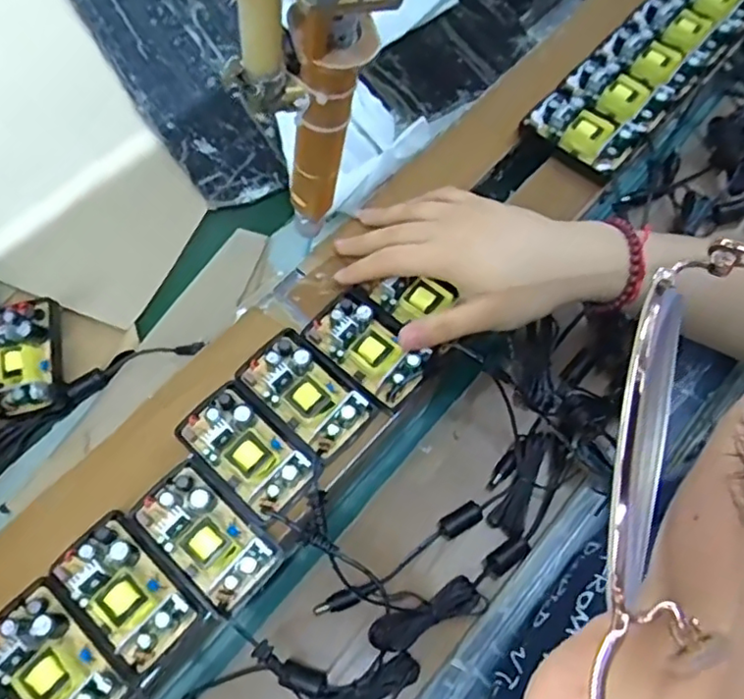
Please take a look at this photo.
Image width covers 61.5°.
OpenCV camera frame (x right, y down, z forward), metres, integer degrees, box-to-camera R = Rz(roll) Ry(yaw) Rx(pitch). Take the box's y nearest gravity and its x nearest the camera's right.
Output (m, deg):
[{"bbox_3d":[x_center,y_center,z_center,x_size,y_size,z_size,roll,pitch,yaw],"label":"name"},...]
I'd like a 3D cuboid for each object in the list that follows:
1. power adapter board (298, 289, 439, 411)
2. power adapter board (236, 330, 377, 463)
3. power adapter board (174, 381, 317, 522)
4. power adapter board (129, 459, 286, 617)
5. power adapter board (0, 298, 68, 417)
[{"bbox_3d":[-0.001,-0.005,0.397,0.079,0.022,0.047,38,72,14],"label":"power adapter board"},{"bbox_3d":[-0.041,0.022,0.380,0.078,0.019,0.048,39,69,15],"label":"power adapter board"},{"bbox_3d":[-0.073,0.056,0.365,0.081,0.020,0.047,39,69,15],"label":"power adapter board"},{"bbox_3d":[-0.093,0.101,0.345,0.081,0.020,0.046,39,69,15],"label":"power adapter board"},{"bbox_3d":[-0.243,0.004,0.442,0.046,0.029,0.077,-9,68,-5],"label":"power adapter board"}]

